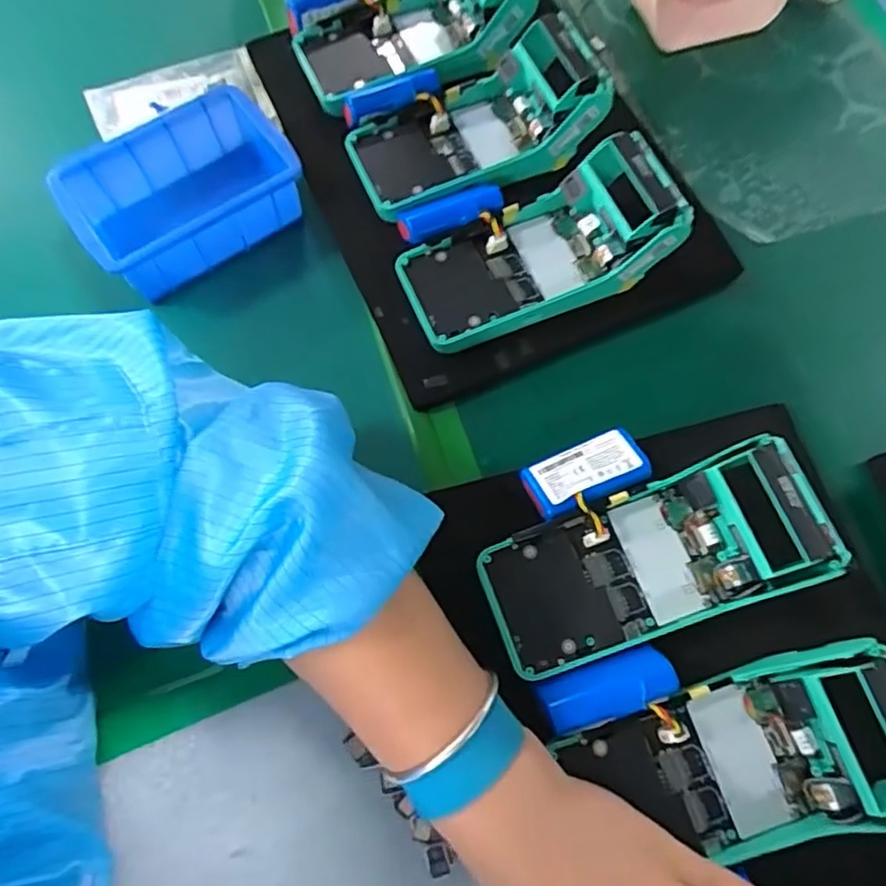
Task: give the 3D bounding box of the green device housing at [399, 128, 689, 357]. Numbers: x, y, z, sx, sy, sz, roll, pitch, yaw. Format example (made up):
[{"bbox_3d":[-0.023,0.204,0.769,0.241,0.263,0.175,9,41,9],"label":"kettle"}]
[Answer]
[{"bbox_3d":[0.061,-0.124,0.384,0.172,0.066,0.076,-23,73,-9],"label":"green device housing"}]

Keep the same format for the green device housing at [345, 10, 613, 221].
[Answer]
[{"bbox_3d":[0.024,-0.212,0.426,0.171,0.057,0.084,-24,73,5],"label":"green device housing"}]

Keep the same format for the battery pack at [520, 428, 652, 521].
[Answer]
[{"bbox_3d":[0.081,0.017,0.351,0.069,0.013,0.034,-22,73,-9],"label":"battery pack"}]

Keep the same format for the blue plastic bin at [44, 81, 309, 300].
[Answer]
[{"bbox_3d":[-0.176,-0.172,0.425,0.147,0.055,0.096,-35,75,-13],"label":"blue plastic bin"}]

